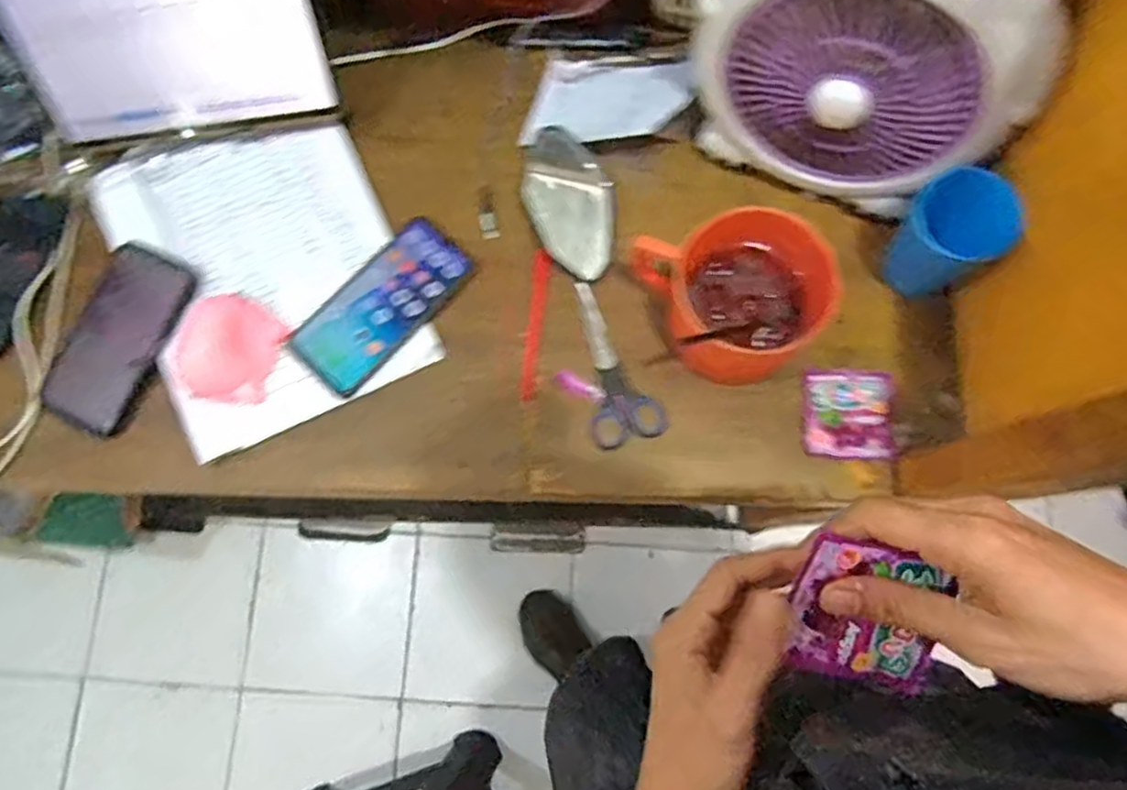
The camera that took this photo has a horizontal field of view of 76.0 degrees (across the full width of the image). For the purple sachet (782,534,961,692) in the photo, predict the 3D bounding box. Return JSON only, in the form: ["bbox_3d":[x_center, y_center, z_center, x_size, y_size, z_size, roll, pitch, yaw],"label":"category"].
[{"bbox_3d":[0.148,0.106,0.347,0.081,0.008,0.069,18,104,-3],"label":"purple sachet"}]

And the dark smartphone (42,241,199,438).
[{"bbox_3d":[-0.401,-0.054,0.645,0.092,0.008,0.164,24,79,7],"label":"dark smartphone"}]

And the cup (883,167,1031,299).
[{"bbox_3d":[0.308,-0.125,0.594,0.067,0.114,0.069,0,78,1],"label":"cup"}]

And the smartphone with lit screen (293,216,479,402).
[{"bbox_3d":[-0.163,-0.084,0.650,0.083,0.014,0.168,40,81,9],"label":"smartphone with lit screen"}]

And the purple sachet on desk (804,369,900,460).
[{"bbox_3d":[0.243,0.015,0.616,0.072,0.010,0.074,3,76,7],"label":"purple sachet on desk"}]

